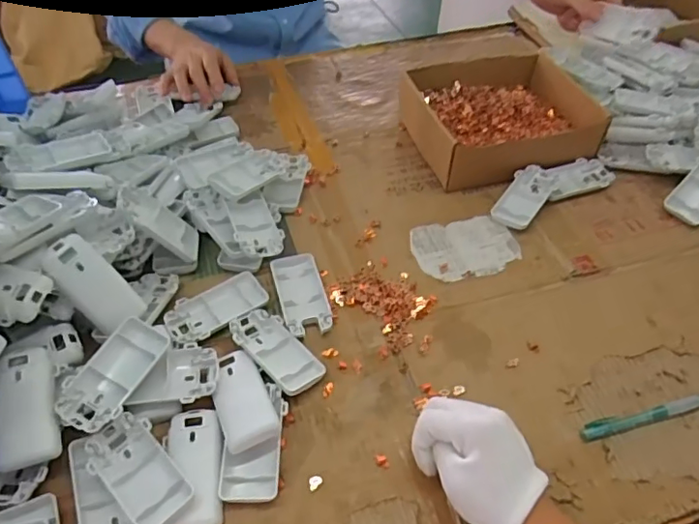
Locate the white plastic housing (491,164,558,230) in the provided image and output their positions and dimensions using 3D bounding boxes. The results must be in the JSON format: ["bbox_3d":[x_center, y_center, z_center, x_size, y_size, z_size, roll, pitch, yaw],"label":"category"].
[{"bbox_3d":[0.208,-0.079,0.647,0.049,0.021,0.095,28,57,17],"label":"white plastic housing"}]

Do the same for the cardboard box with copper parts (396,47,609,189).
[{"bbox_3d":[0.191,-0.190,0.722,0.219,0.071,0.191,-12,53,-12],"label":"cardboard box with copper parts"}]

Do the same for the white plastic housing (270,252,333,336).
[{"bbox_3d":[-0.048,0.032,0.550,0.046,0.009,0.092,-12,55,-12],"label":"white plastic housing"}]

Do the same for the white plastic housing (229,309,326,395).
[{"bbox_3d":[-0.068,0.080,0.505,0.096,0.010,0.050,37,42,26],"label":"white plastic housing"}]

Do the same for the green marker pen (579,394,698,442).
[{"bbox_3d":[0.261,0.138,0.485,0.126,0.008,0.014,-12,55,-11],"label":"green marker pen"}]

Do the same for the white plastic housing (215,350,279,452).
[{"bbox_3d":[-0.093,0.118,0.470,0.044,0.016,0.089,-18,56,-16],"label":"white plastic housing"}]

